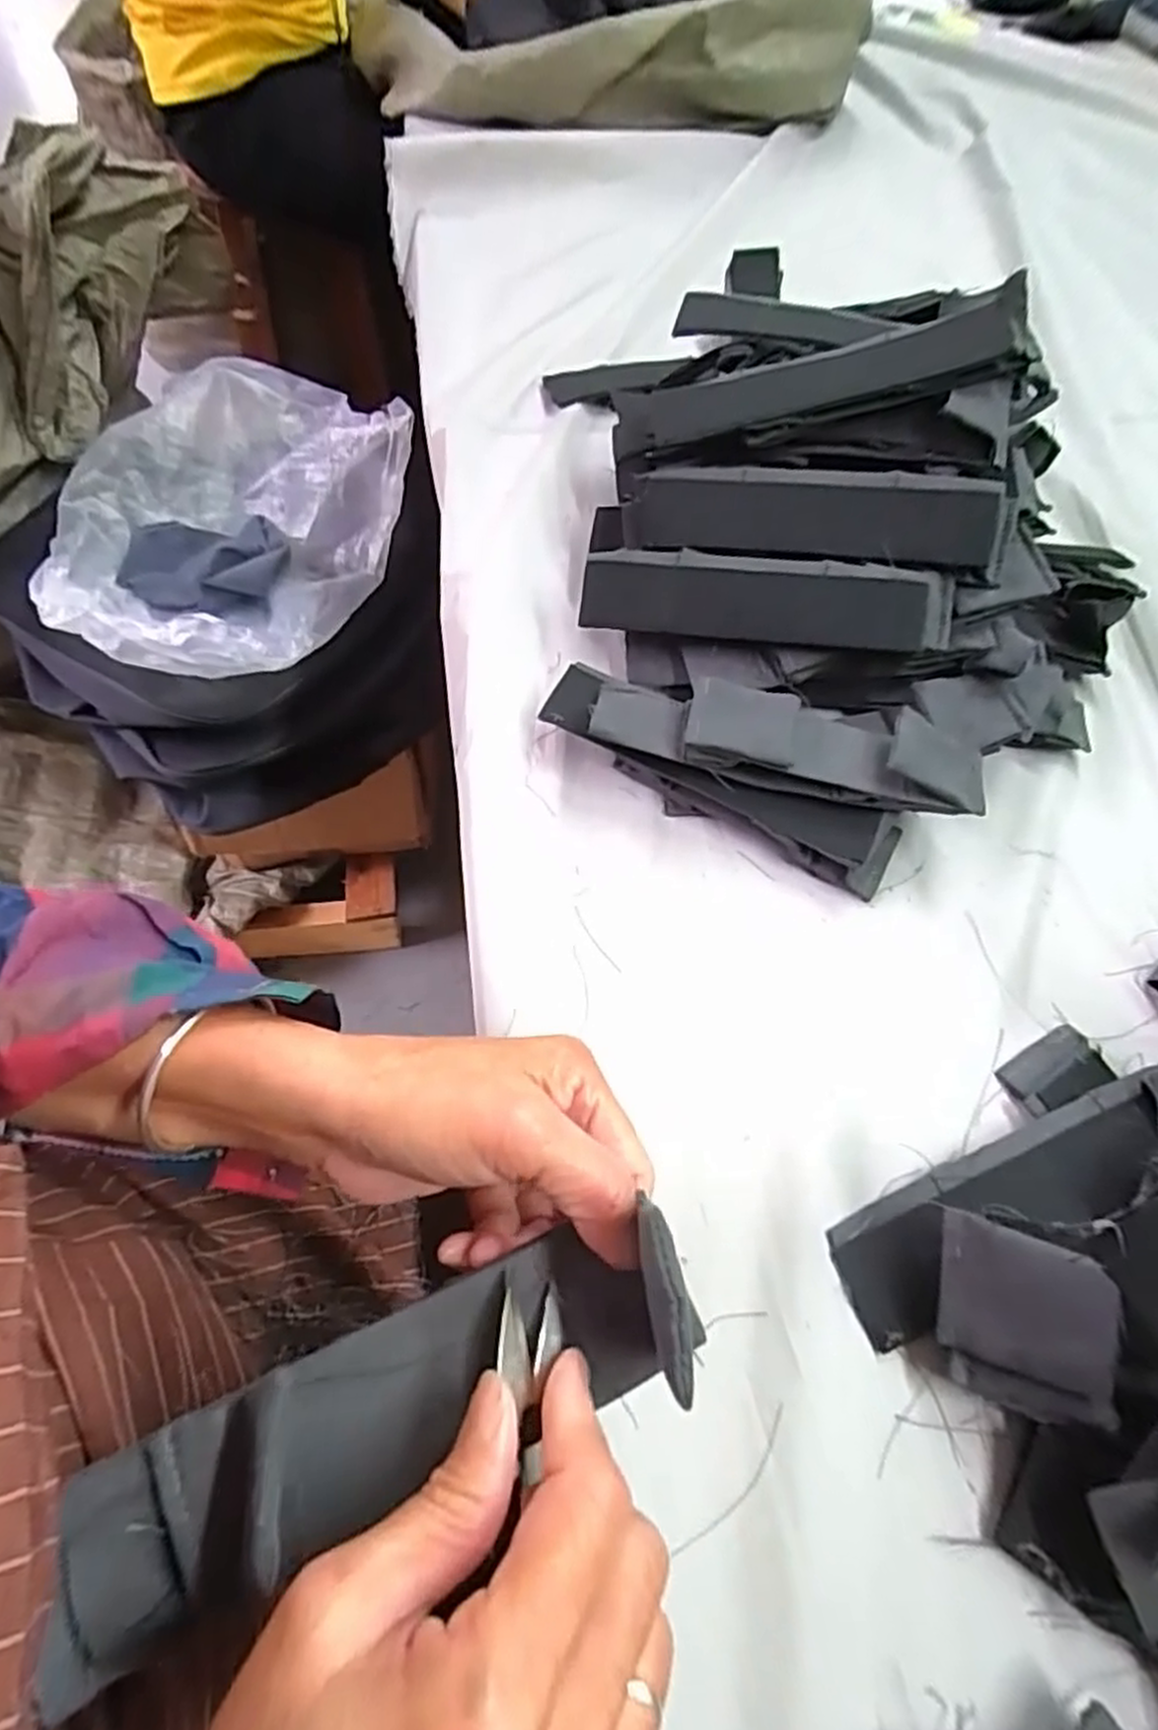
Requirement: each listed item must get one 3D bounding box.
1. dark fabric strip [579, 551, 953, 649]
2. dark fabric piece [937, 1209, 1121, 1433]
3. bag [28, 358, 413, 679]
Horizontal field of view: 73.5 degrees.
[{"bbox_3d":[0.100,-0.147,0.430,0.197,0.011,0.045,8,90,11],"label":"dark fabric strip"},{"bbox_3d":[0.155,0.160,0.271,0.054,0.014,0.058,2,79,40],"label":"dark fabric piece"},{"bbox_3d":[-0.381,-0.377,0.833,0.327,0.114,0.397,22,60,9],"label":"bag"}]

